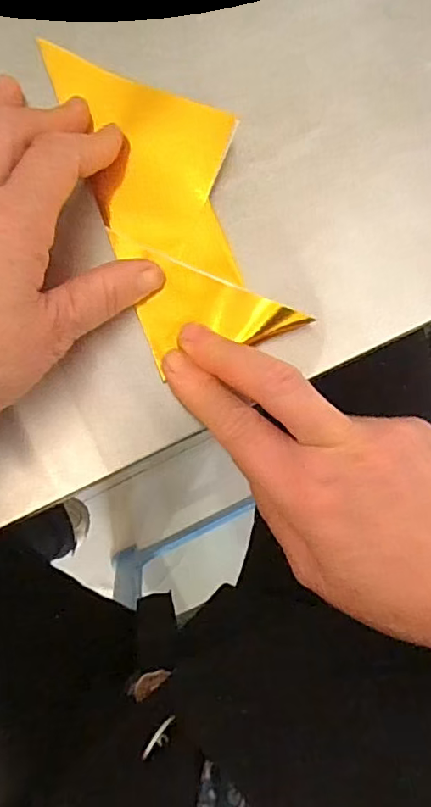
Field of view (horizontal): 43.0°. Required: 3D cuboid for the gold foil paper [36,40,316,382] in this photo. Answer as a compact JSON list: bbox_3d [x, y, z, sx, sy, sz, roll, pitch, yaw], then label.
[{"bbox_3d":[-0.022,-0.097,0.252,0.070,0.013,0.158,-25,88,-3],"label":"gold foil paper"}]

